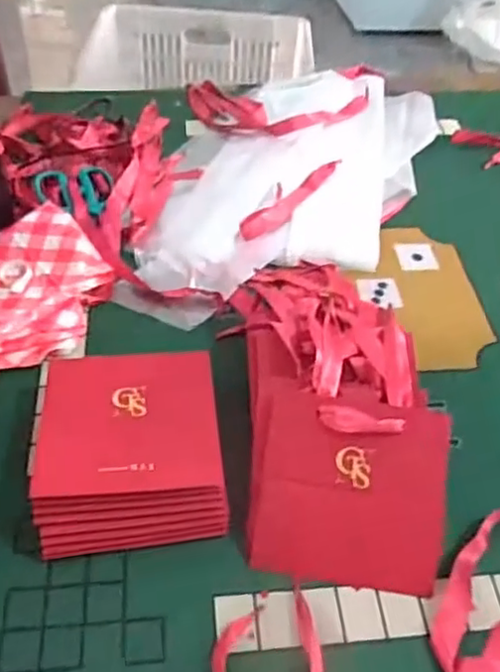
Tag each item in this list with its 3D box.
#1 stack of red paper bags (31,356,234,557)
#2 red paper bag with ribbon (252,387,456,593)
[{"bbox_3d":[-0.096,0.084,0.520,0.139,0.044,0.163,-4,49,-9],"label":"stack of red paper bags"},{"bbox_3d":[0.079,0.118,0.497,0.137,0.017,0.141,8,84,3],"label":"red paper bag with ribbon"}]

